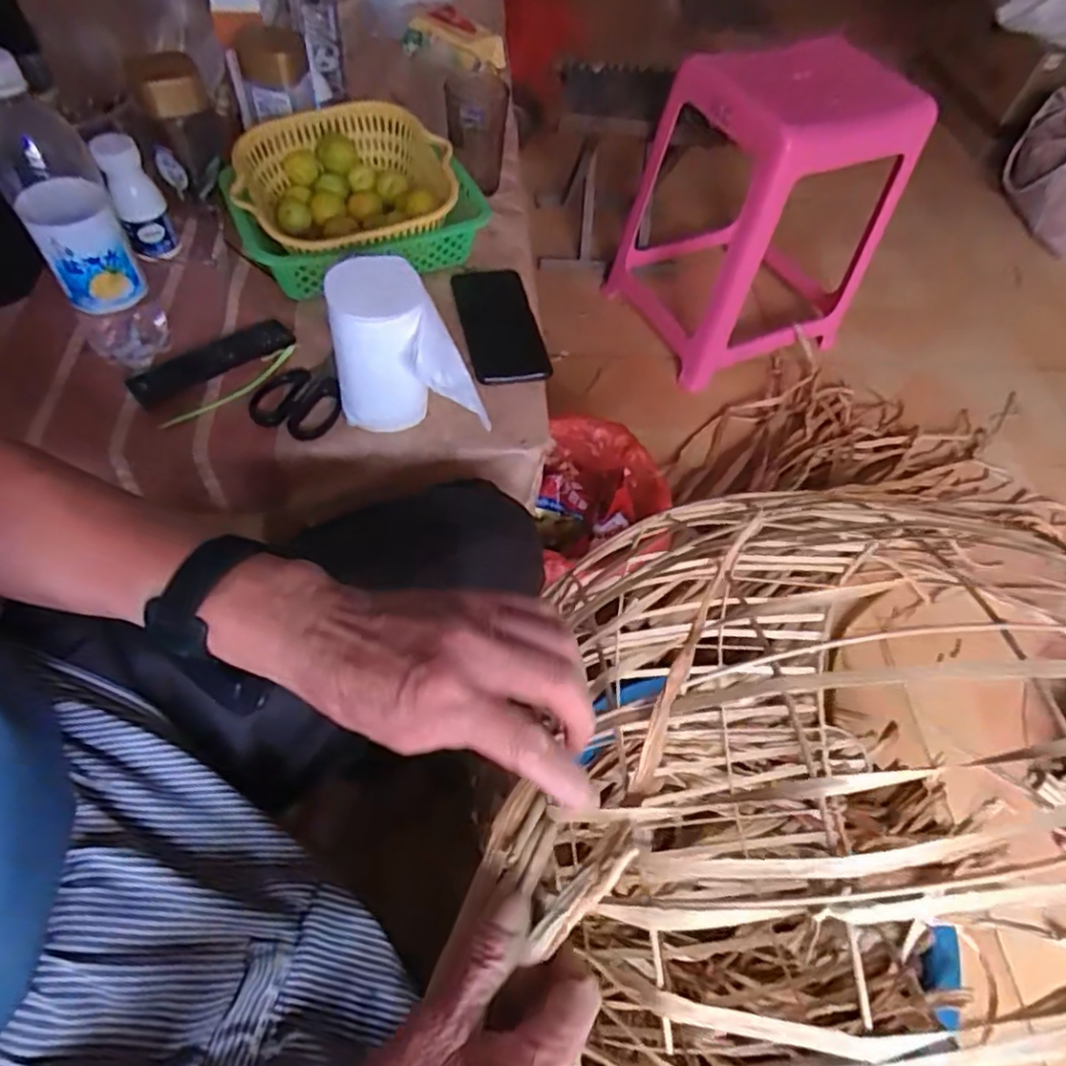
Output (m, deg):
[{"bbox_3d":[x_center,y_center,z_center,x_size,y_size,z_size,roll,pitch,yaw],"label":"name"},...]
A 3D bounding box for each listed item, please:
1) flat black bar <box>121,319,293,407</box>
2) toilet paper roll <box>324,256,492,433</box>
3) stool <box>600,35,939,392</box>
[{"bbox_3d":[-0.293,-0.159,0.604,0.145,0.016,0.033,-32,66,-23],"label":"flat black bar"},{"bbox_3d":[-0.102,-0.155,0.552,0.124,0.121,0.073,1,58,-5],"label":"toilet paper roll"},{"bbox_3d":[0.396,-0.572,1.185,0.392,0.442,0.347,-16,61,-15],"label":"stool"}]

